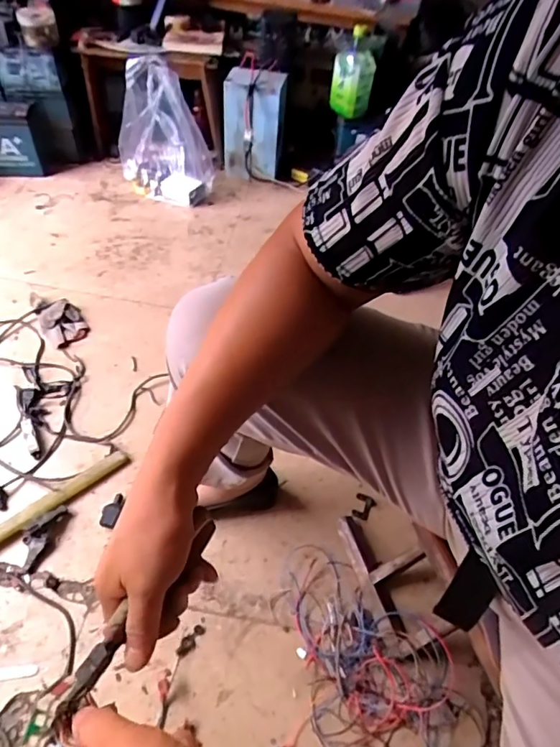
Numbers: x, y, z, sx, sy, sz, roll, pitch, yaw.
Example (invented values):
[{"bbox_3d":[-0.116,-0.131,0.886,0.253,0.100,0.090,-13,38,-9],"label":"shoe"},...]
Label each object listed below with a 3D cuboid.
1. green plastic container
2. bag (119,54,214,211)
[{"bbox_3d":[0.201,-0.819,1.350,0.110,0.189,0.105,7,51,1],"label":"green plastic container"},{"bbox_3d":[-0.324,-0.670,1.361,0.265,0.321,0.191,11,51,4],"label":"bag"}]

